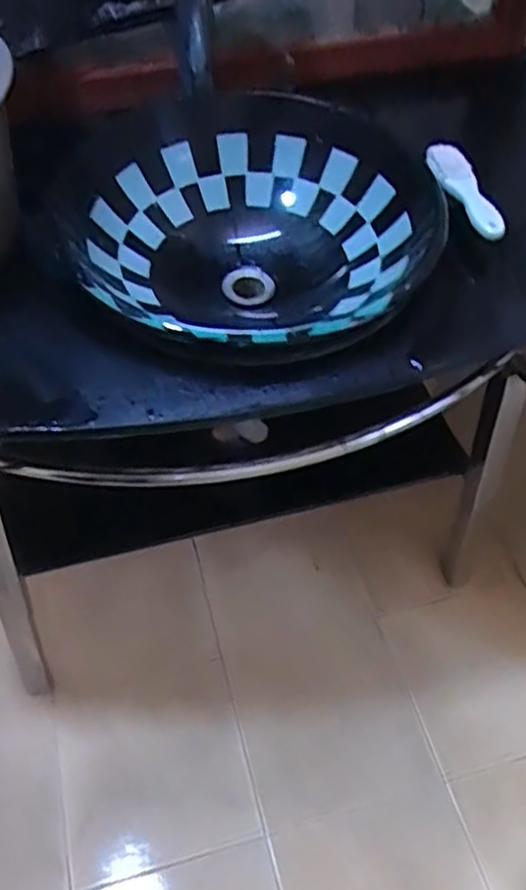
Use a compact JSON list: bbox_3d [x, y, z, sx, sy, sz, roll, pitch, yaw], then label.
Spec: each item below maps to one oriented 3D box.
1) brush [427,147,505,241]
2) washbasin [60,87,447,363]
[{"bbox_3d":[0.216,-0.275,0.768,0.045,0.017,0.159,-8,51,-6],"label":"brush"},{"bbox_3d":[-0.016,-0.229,0.814,0.409,0.130,0.417,-6,51,-4],"label":"washbasin"}]

